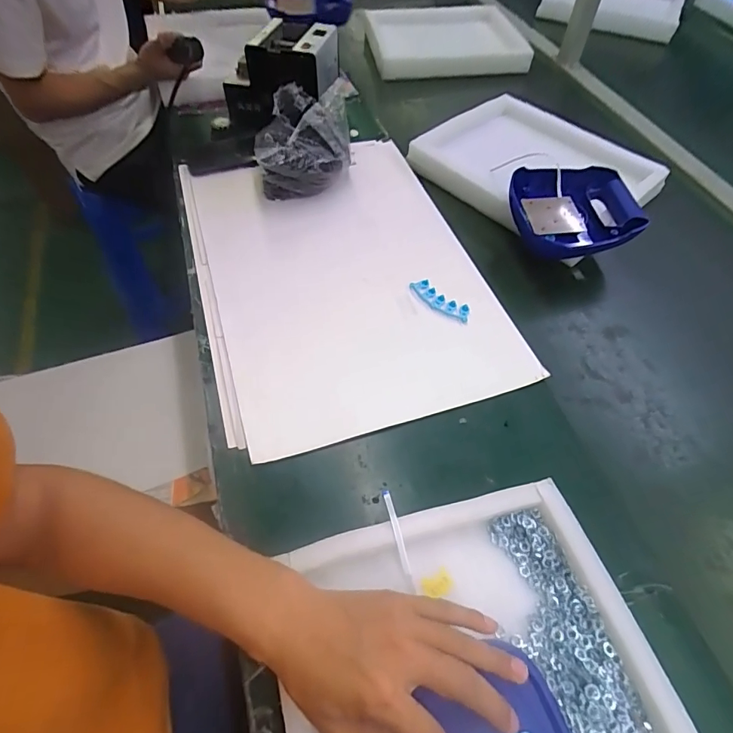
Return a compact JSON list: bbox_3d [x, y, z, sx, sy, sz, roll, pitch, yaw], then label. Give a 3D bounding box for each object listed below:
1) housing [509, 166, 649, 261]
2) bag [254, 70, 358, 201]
[{"bbox_3d":[0.322,-0.235,0.685,0.195,0.055,0.155,-10,56,-7],"label":"housing"},{"bbox_3d":[-0.100,-0.361,0.733,0.146,0.127,0.139,-4,56,-3],"label":"bag"}]

